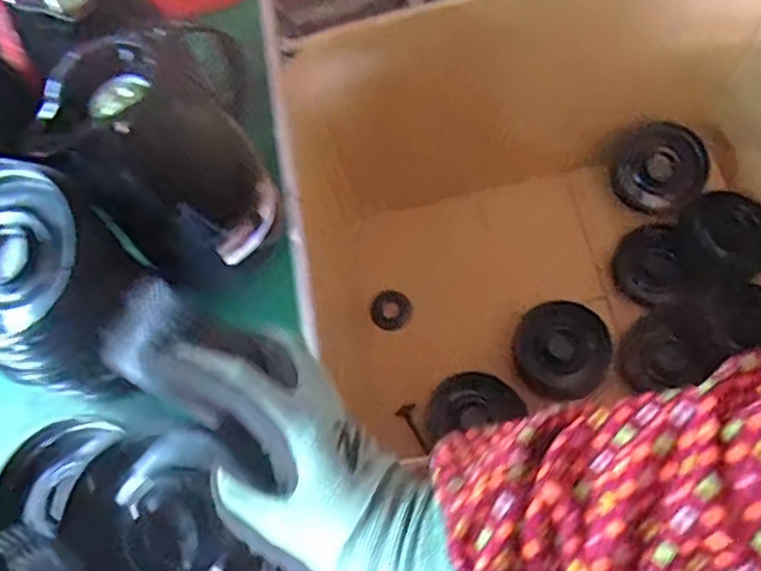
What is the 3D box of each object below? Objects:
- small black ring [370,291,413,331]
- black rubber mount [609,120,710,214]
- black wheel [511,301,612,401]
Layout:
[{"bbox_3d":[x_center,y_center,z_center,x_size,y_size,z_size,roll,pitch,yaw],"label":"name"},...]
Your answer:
[{"bbox_3d":[0.016,0.036,0.945,0.057,0.009,0.056,0,87,-7],"label":"small black ring"},{"bbox_3d":[0.390,-0.165,0.913,0.121,0.022,0.124,1,95,15],"label":"black rubber mount"},{"bbox_3d":[0.240,0.084,0.859,0.121,0.031,0.124,-1,67,2],"label":"black wheel"}]

